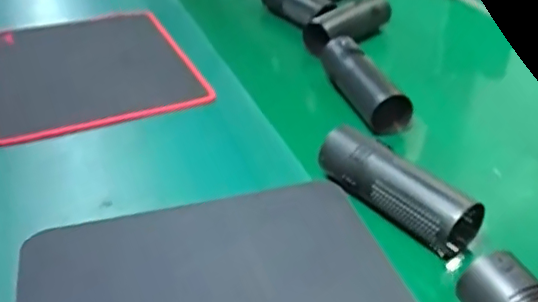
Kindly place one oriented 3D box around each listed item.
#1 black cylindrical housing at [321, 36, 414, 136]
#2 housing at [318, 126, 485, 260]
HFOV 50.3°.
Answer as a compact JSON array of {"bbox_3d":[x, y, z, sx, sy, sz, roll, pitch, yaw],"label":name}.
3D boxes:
[{"bbox_3d":[0.122,-0.094,0.778,0.063,0.054,0.188,-11,37,-14],"label":"black cylindrical housing"},{"bbox_3d":[0.119,0.034,0.562,0.057,0.051,0.169,-26,43,-31],"label":"housing"}]

